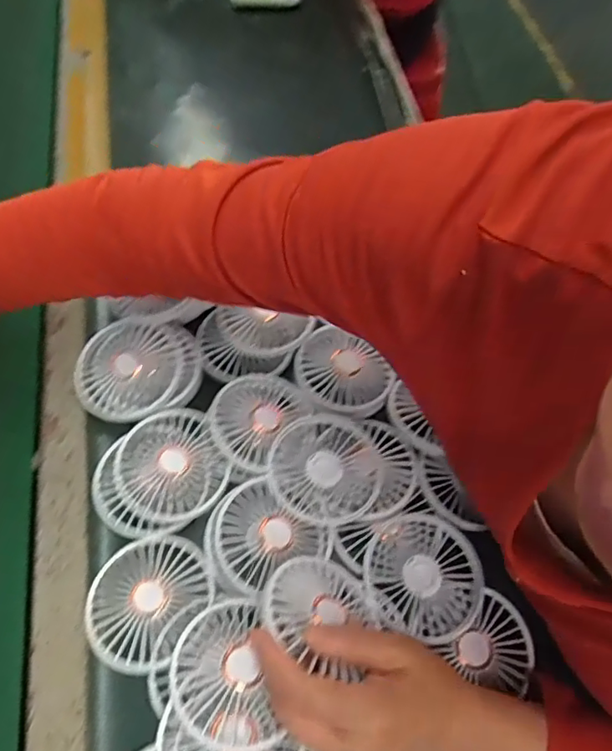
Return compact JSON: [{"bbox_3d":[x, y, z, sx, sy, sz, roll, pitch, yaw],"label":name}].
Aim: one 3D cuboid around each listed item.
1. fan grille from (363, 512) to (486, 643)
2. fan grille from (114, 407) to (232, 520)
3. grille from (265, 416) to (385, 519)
[{"bbox_3d":[0.089,0.150,0.395,0.087,0.015,0.085,15,63,5],"label":"fan grille"},{"bbox_3d":[-0.108,0.072,0.417,0.080,0.021,0.085,1,62,-3],"label":"fan grille"},{"bbox_3d":[0.016,0.073,0.417,0.088,0.019,0.084,1,62,-3],"label":"grille"}]

